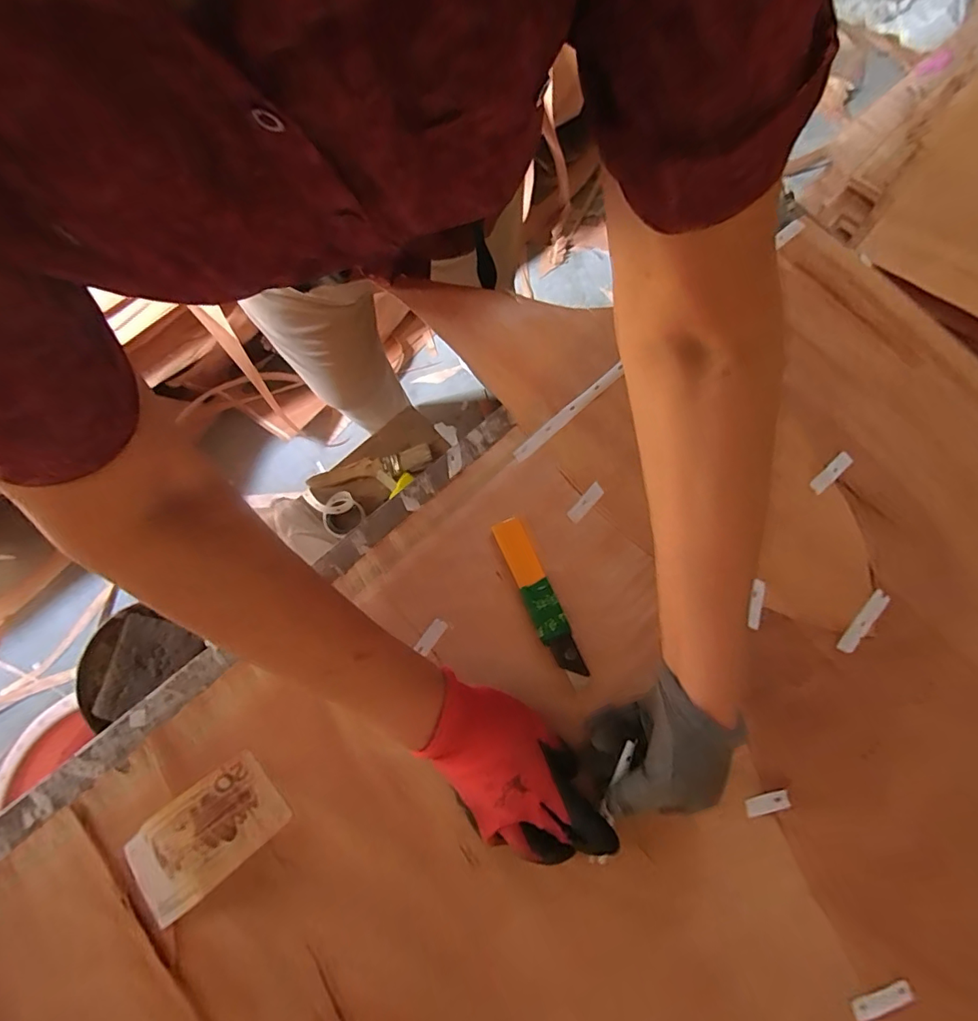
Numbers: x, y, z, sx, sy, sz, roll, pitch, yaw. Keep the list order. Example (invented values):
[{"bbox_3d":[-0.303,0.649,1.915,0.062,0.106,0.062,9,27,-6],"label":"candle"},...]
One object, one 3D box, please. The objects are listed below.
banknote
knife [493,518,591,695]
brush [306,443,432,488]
[{"bbox_3d":[-0.230,0.259,0.387,0.119,0.036,0.070,-38,79,-9],"label":"banknote"},{"bbox_3d":[0.047,0.082,0.445,0.028,0.013,0.161,-24,77,-6],"label":"knife"},{"bbox_3d":[-0.164,-0.058,0.683,0.169,0.017,0.032,-12,79,-3],"label":"brush"}]

